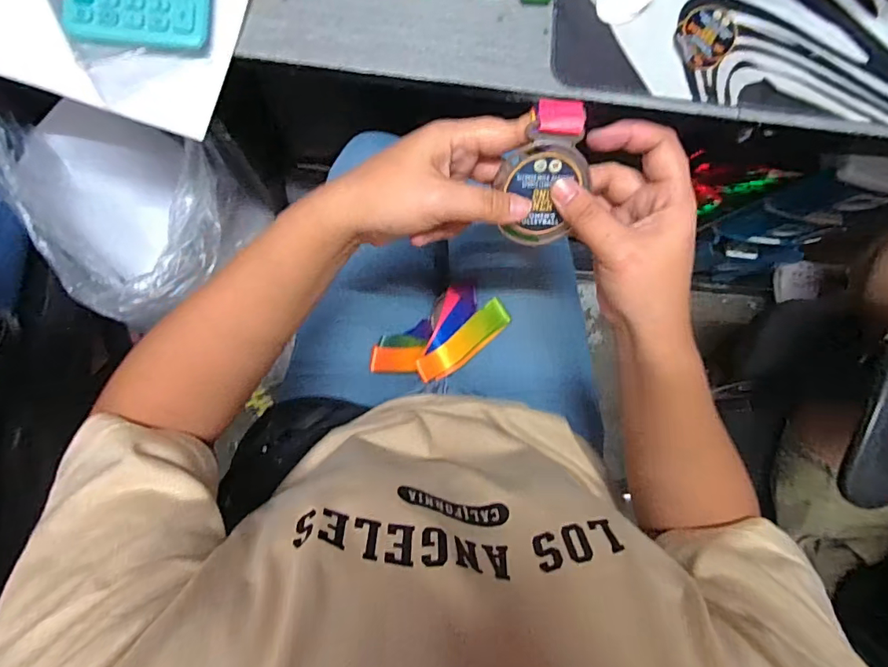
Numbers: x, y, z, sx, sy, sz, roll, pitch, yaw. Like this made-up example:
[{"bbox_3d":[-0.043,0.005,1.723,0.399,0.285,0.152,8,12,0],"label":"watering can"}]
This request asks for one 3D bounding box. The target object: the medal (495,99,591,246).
[{"bbox_3d":[0.061,-0.095,0.294,0.050,0.009,0.084,5,122,-4],"label":"medal"}]

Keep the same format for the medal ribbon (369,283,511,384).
[{"bbox_3d":[-0.006,0.008,0.521,0.145,0.052,0.073,-36,89,-7],"label":"medal ribbon"}]

